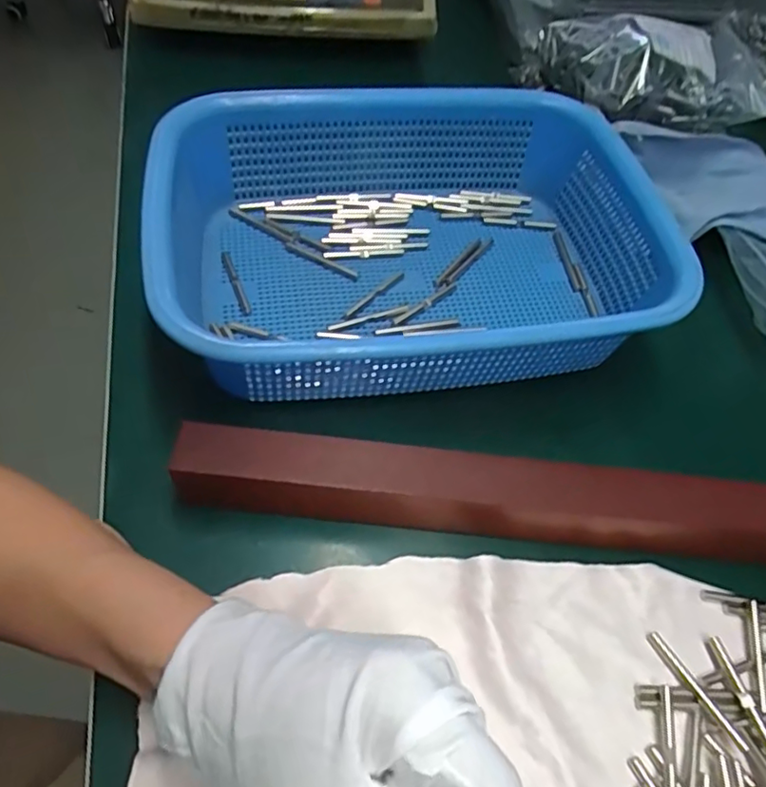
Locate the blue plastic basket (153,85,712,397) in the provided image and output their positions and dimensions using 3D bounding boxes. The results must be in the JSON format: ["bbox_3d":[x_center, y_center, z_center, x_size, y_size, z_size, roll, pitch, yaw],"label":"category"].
[{"bbox_3d":[0.019,-0.090,0.350,0.283,0.074,0.207,-5,58,-8],"label":"blue plastic basket"}]

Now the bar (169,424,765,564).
[{"bbox_3d":[0.095,0.054,0.283,0.375,0.041,0.031,6,57,-1],"label":"bar"}]

